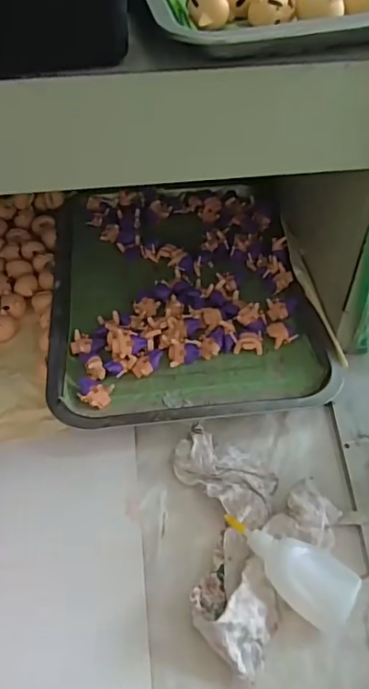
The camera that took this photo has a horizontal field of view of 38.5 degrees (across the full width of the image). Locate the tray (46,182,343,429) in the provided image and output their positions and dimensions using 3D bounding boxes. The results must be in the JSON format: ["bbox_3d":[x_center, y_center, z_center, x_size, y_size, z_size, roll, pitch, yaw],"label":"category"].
[{"bbox_3d":[-0.007,-0.066,0.555,0.256,0.029,0.338,-6,51,-5],"label":"tray"}]

